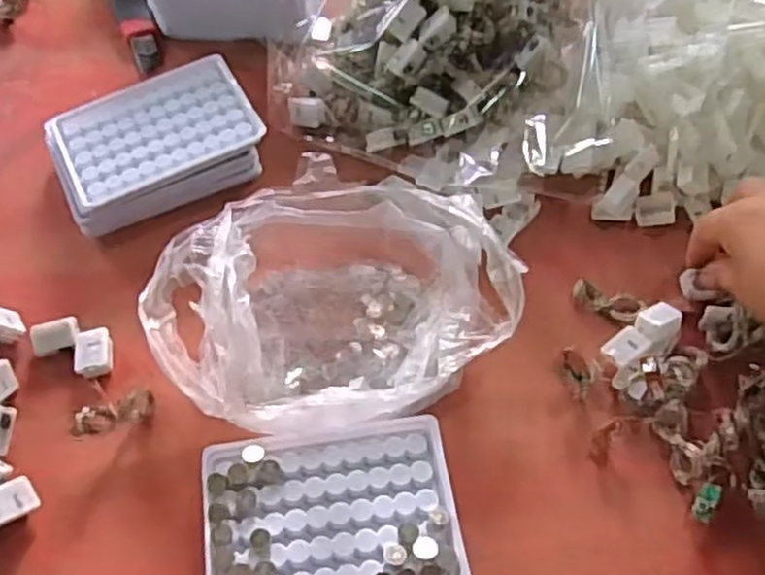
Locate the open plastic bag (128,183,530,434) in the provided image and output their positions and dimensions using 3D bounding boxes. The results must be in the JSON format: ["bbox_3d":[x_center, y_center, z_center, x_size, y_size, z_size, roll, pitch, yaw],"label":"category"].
[{"bbox_3d":[-0.031,0.002,0.450,0.214,0.052,0.155,-10,57,-7],"label":"open plastic bag"}]

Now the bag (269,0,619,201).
[{"bbox_3d":[0.049,-0.181,0.528,0.263,0.142,0.182,10,56,6],"label":"bag"}]

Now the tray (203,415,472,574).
[{"bbox_3d":[-0.026,0.124,0.398,0.128,0.027,0.097,-8,56,-5],"label":"tray"}]

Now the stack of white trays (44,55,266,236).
[{"bbox_3d":[-0.160,-0.100,0.535,0.139,0.043,0.098,-24,59,-15],"label":"stack of white trays"}]

